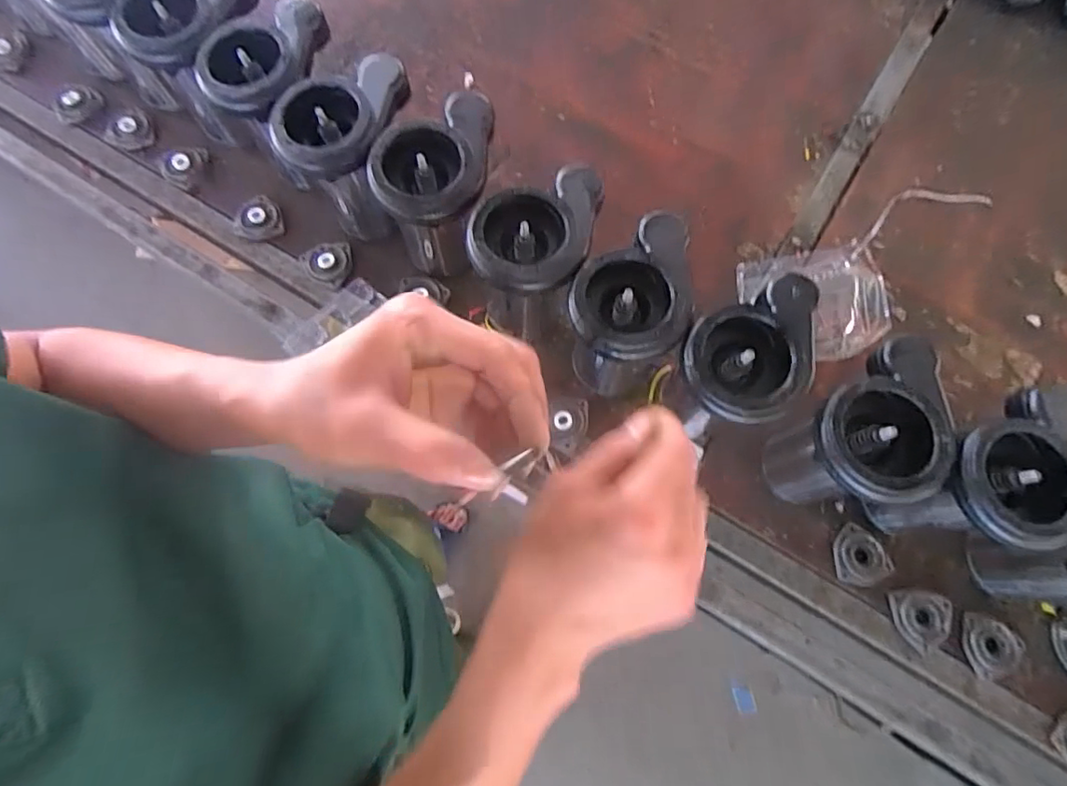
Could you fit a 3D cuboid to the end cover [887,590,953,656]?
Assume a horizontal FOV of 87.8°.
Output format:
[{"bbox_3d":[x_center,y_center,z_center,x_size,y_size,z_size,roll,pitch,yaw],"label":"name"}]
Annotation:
[{"bbox_3d":[0.447,0.263,0.639,0.064,0.025,0.065,4,74,1],"label":"end cover"}]

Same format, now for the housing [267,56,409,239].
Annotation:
[{"bbox_3d":[-0.224,-0.296,0.707,0.137,0.181,0.159,8,74,2],"label":"housing"}]

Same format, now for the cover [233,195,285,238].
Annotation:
[{"bbox_3d":[-0.388,-0.248,0.782,0.063,0.013,0.063,-8,74,-3],"label":"cover"}]

